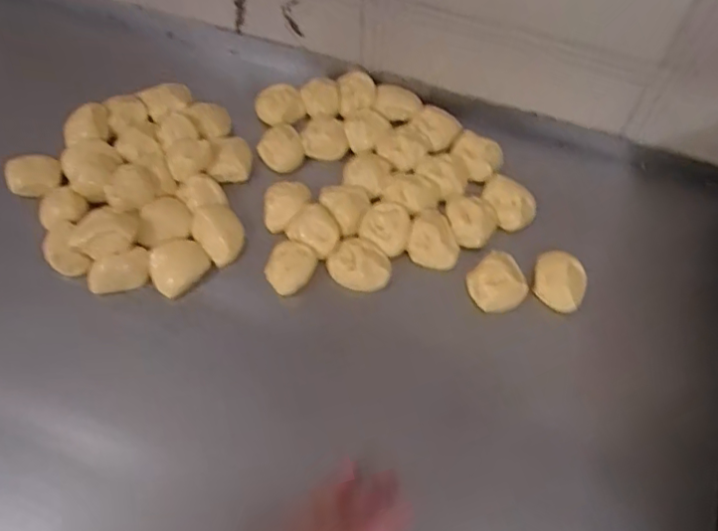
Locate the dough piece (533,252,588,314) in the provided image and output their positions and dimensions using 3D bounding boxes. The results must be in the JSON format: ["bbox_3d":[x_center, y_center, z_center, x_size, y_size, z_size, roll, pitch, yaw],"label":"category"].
[{"bbox_3d":[0.189,0.015,0.571,0.051,0.033,0.040,29,64,15],"label":"dough piece"}]

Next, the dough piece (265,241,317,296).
[{"bbox_3d":[-0.065,0.003,0.581,0.042,0.019,0.049,20,62,10],"label":"dough piece"}]

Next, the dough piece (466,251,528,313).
[{"bbox_3d":[0.129,0.016,0.567,0.043,0.033,0.049,-30,65,-17],"label":"dough piece"}]

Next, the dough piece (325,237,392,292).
[{"bbox_3d":[0.000,0.000,0.579,0.059,0.024,0.047,34,65,17],"label":"dough piece"}]

